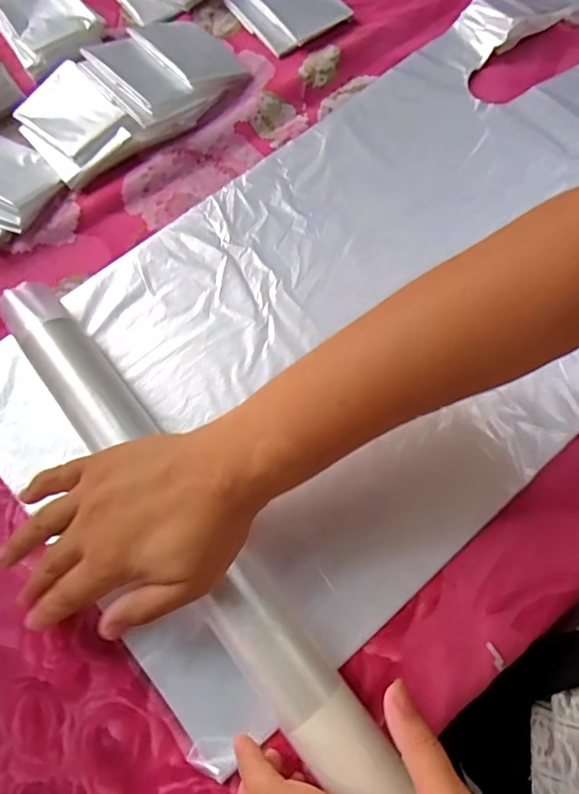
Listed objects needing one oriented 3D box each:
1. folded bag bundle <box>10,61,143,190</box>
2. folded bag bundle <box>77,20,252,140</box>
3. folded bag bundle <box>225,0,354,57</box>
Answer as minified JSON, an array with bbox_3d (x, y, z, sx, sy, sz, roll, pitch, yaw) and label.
[{"bbox_3d":[-0.169,-0.214,0.397,0.067,0.025,0.092,-39,76,-11],"label":"folded bag bundle"},{"bbox_3d":[-0.099,-0.268,0.412,0.089,0.033,0.117,42,78,13],"label":"folded bag bundle"},{"bbox_3d":[-0.001,-0.344,0.446,0.085,0.011,0.083,-29,74,-8],"label":"folded bag bundle"}]

